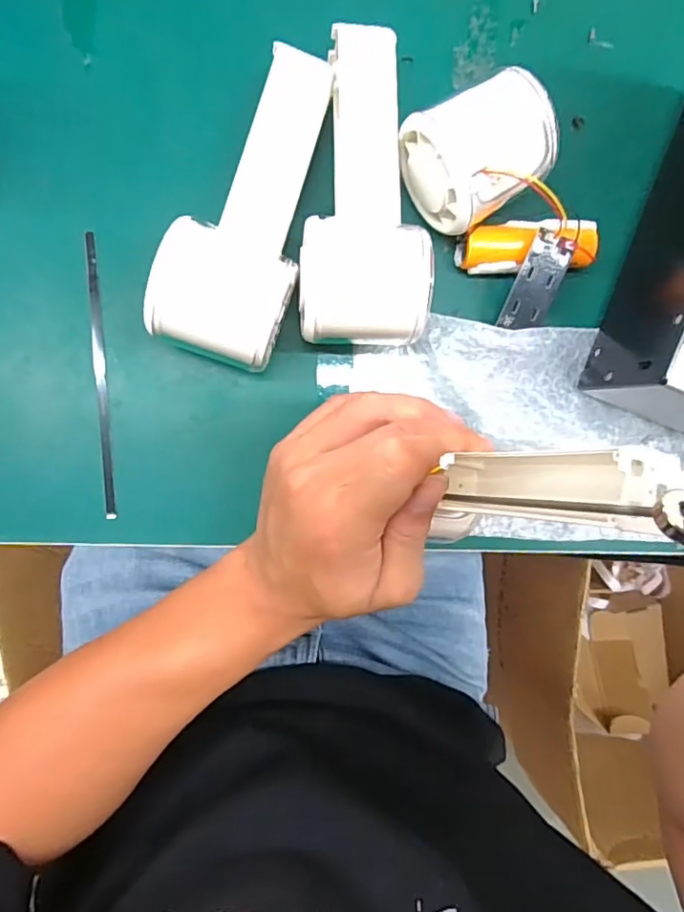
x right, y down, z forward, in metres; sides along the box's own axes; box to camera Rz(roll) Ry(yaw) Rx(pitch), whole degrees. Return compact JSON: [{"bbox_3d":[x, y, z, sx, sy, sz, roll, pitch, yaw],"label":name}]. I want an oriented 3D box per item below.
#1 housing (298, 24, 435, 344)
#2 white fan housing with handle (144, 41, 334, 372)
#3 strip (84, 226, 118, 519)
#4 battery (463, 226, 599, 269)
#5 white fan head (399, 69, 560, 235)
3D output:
[{"bbox_3d":[0.008,-0.133,0.283,0.063,0.049,0.155,-2,94,-7],"label":"housing"},{"bbox_3d":[-0.044,-0.122,0.279,0.058,0.050,0.154,18,92,-8],"label":"white fan housing with handle"},{"bbox_3d":[-0.128,-0.041,0.298,0.006,0.004,0.147,-4,94,-13],"label":"strip"},{"bbox_3d":[0.101,-0.111,0.305,0.071,0.026,0.019,-2,94,-7],"label":"battery"},{"bbox_3d":[0.066,-0.149,0.285,0.062,0.054,0.055,-33,97,-4],"label":"white fan head"}]

